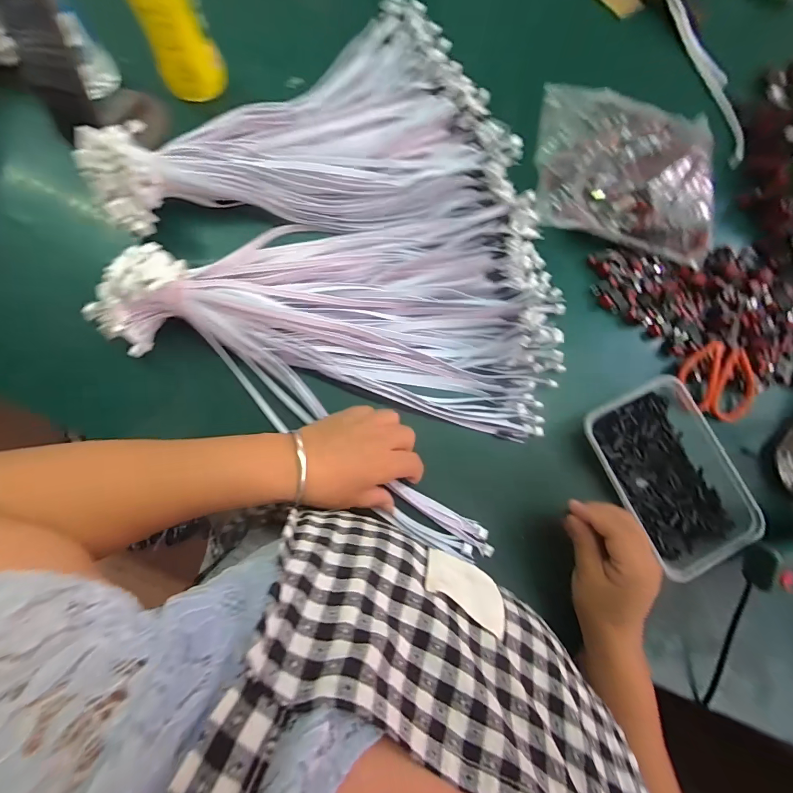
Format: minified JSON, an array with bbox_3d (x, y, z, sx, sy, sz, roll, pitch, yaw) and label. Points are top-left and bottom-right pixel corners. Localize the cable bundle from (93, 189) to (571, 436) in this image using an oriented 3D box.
[{"bbox_3d":[-0.042,-0.075,0.370,0.422,0.058,0.239,2,81,-7],"label":"cable bundle"}]

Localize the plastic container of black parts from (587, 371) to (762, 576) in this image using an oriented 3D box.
[{"bbox_3d":[0.250,0.073,0.362,0.108,0.042,0.161,-24,82,-7],"label":"plastic container of black parts"}]

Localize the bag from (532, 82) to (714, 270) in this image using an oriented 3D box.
[{"bbox_3d":[0.253,-0.255,0.415,0.195,0.038,0.183,16,80,0],"label":"bag"}]

